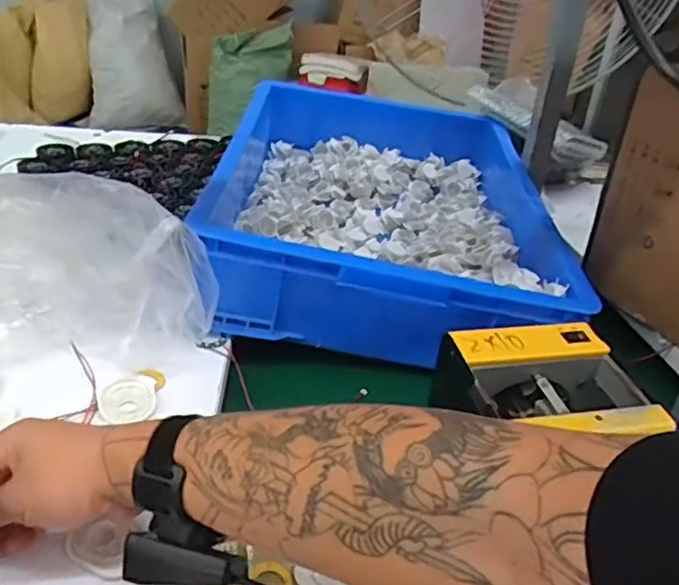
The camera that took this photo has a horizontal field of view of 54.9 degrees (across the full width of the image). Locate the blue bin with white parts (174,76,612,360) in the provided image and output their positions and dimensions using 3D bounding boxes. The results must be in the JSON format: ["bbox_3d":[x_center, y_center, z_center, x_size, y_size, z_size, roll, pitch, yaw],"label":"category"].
[{"bbox_3d":[0.063,-0.128,0.898,0.416,0.123,0.581,6,31,1],"label":"blue bin with white parts"}]

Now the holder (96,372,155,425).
[{"bbox_3d":[-0.189,0.094,0.587,0.047,0.017,0.048,-2,32,-12],"label":"holder"}]

